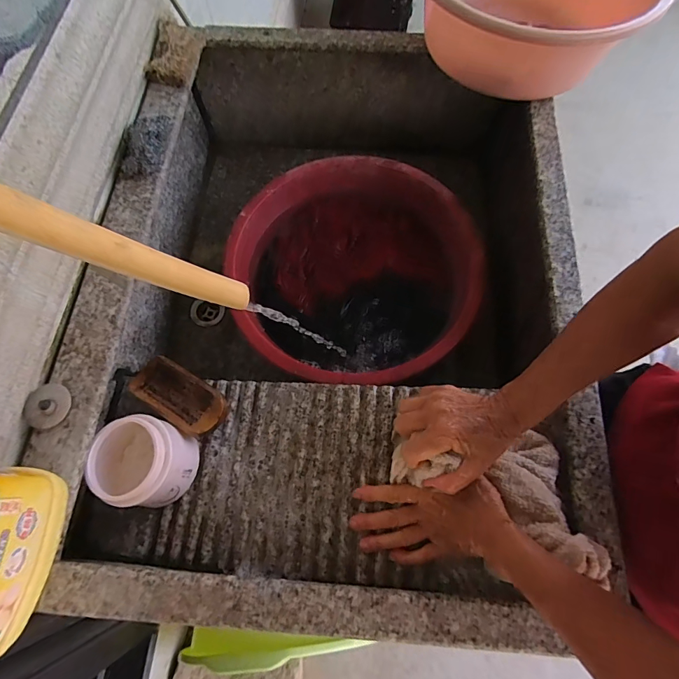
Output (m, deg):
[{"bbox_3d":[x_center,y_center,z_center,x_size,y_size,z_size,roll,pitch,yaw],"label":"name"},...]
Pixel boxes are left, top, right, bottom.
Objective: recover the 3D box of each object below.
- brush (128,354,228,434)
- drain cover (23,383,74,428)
[{"bbox_3d":[-0.198,0.068,0.493,0.128,0.027,0.057,30,72,10],"label":"brush"},{"bbox_3d":[-0.307,0.069,0.417,0.041,0.014,0.045,-4,70,-2],"label":"drain cover"}]

